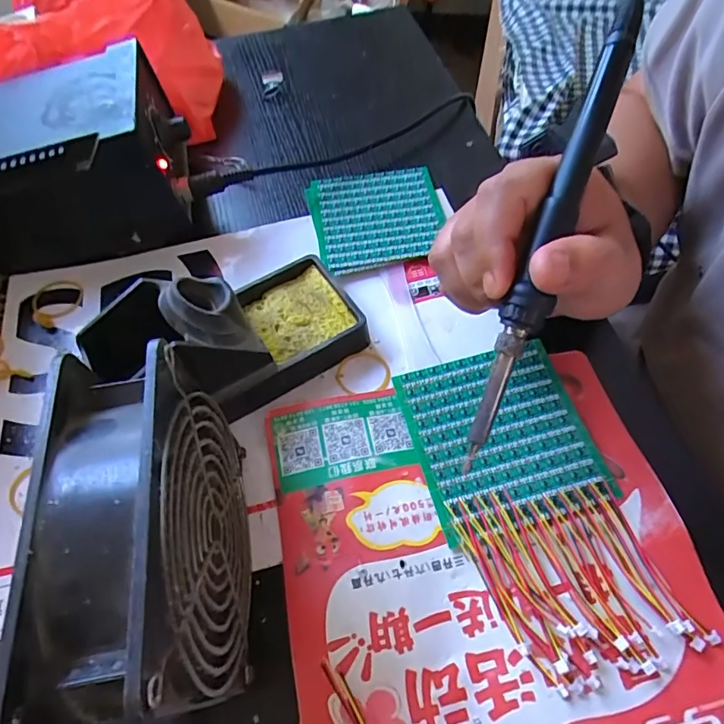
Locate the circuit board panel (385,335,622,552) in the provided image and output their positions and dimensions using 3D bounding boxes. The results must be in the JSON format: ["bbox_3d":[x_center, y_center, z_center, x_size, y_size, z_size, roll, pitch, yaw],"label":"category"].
[{"bbox_3d":[0.076,0.037,0.277,0.094,0.008,0.093,-15,59,-6],"label":"circuit board panel"}]

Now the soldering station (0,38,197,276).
[{"bbox_3d":[-0.212,-0.144,0.361,0.164,0.097,0.126,-15,59,-6],"label":"soldering station"}]

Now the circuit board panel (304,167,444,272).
[{"bbox_3d":[0.012,-0.110,0.377,0.096,0.009,0.100,-10,59,-3],"label":"circuit board panel"}]

